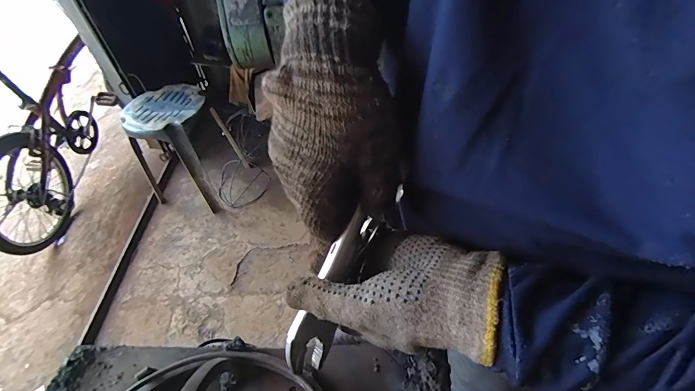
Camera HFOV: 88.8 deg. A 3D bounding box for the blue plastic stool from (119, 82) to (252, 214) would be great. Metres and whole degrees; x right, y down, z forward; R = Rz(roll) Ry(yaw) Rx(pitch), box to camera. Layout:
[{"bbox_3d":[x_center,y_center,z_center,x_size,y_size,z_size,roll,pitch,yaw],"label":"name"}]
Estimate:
[{"bbox_3d":[-0.685,-0.176,1.508,0.293,0.457,0.351,24,54,25],"label":"blue plastic stool"}]

